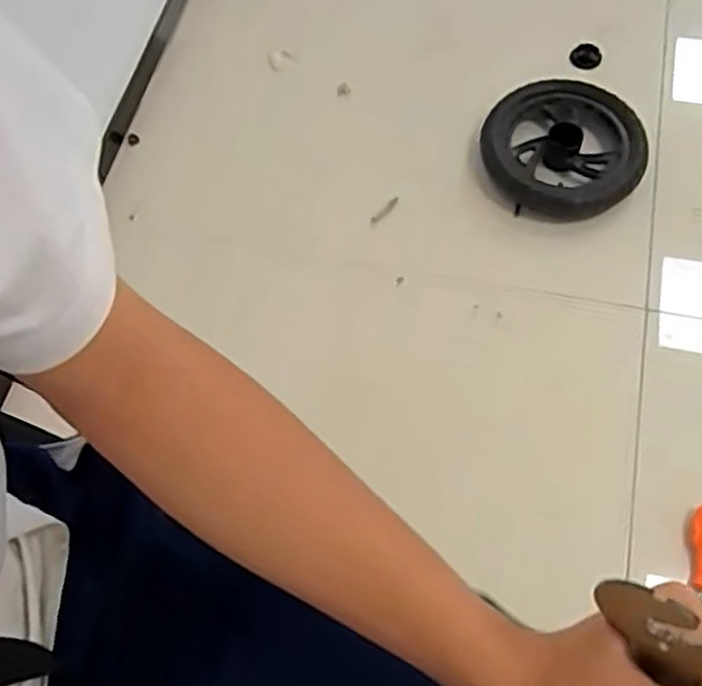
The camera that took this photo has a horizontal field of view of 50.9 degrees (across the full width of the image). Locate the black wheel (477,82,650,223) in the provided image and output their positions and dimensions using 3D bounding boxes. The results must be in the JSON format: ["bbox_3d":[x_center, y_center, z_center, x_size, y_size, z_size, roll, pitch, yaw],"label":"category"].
[{"bbox_3d":[0.353,-0.317,1.240,0.258,0.094,0.238,-1,63,2],"label":"black wheel"}]

